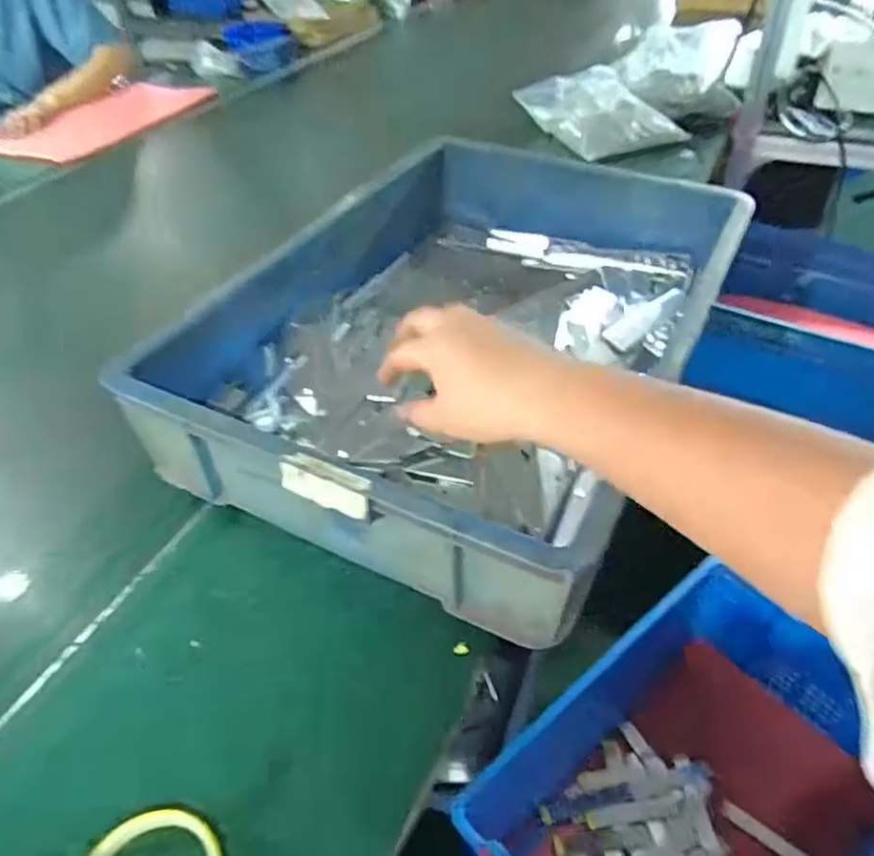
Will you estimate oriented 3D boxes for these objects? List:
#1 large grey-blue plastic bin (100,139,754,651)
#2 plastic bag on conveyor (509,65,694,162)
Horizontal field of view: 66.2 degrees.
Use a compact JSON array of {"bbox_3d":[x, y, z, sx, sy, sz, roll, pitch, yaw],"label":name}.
[{"bbox_3d":[0.052,-0.115,0.705,0.411,0.127,0.625,17,46,21],"label":"large grey-blue plastic bin"},{"bbox_3d":[0.304,-0.600,1.279,0.186,0.034,0.317,-29,58,-3],"label":"plastic bag on conveyor"}]

